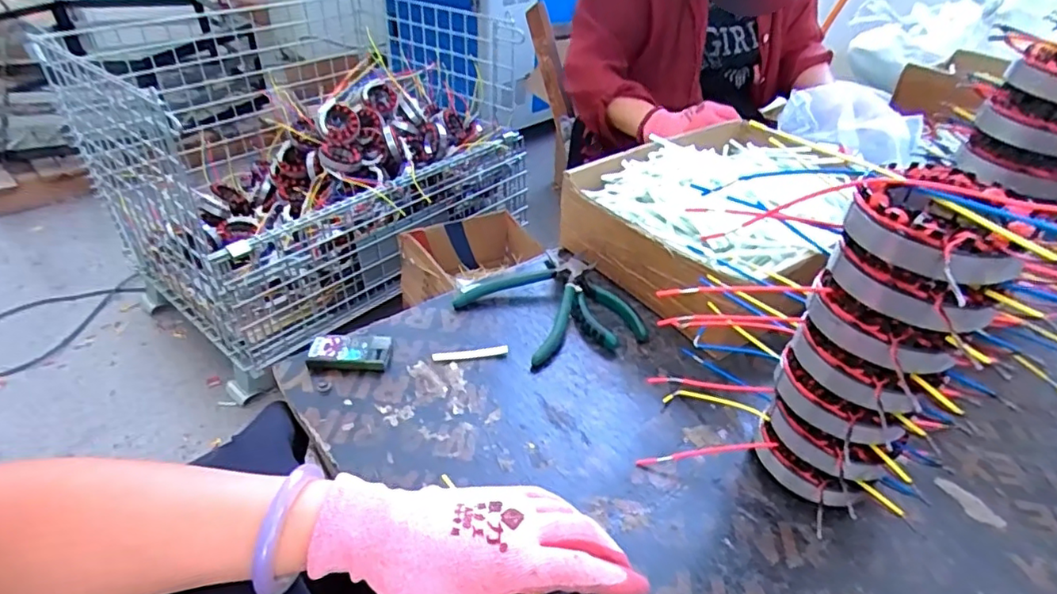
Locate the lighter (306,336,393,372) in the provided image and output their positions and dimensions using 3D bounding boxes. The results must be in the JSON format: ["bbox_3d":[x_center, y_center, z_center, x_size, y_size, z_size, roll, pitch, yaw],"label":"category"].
[{"bbox_3d":[-0.155,0.048,0.505,0.068,0.015,0.032,1,37,-1],"label":"lighter"}]

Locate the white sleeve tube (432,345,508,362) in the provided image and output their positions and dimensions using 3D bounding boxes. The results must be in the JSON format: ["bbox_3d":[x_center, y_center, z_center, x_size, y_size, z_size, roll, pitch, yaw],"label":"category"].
[{"bbox_3d":[-0.052,0.051,0.519,0.067,0.005,0.009,-7,38,-11],"label":"white sleeve tube"}]

